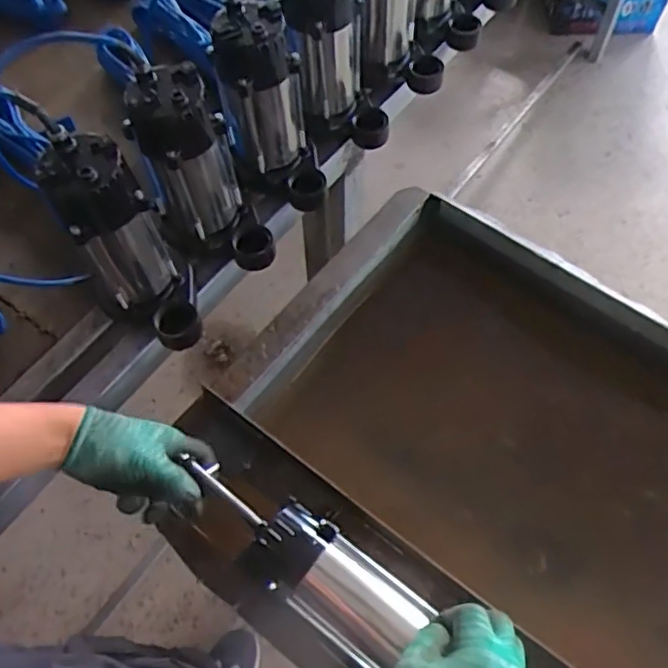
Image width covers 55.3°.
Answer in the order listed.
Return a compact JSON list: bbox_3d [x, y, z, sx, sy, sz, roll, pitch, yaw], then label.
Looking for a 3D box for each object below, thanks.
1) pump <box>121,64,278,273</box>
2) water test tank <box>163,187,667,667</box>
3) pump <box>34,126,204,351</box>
[{"bbox_3d":[-0.155,-0.185,0.777,0.117,0.232,0.148,-27,64,-14],"label":"pump"},{"bbox_3d":[0.247,0.214,0.784,0.743,0.239,0.604,34,66,18],"label":"water test tank"},{"bbox_3d":[-0.234,-0.089,0.715,0.102,0.220,0.150,-27,64,-14],"label":"pump"}]

